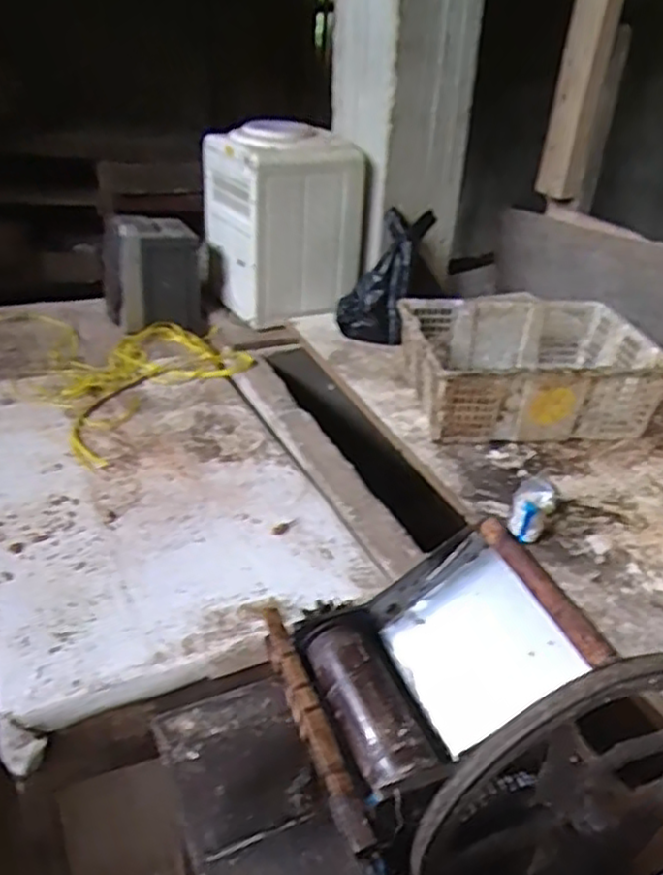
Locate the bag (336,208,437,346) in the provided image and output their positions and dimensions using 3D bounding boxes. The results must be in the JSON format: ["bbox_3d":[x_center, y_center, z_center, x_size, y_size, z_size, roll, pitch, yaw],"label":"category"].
[{"bbox_3d":[0.135,-0.395,1.694,0.154,0.344,0.124,30,10,39],"label":"bag"}]

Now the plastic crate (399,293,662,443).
[{"bbox_3d":[0.394,-0.141,1.448,0.468,0.182,0.342,-3,31,-7],"label":"plastic crate"}]

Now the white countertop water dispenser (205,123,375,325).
[{"bbox_3d":[-0.122,-0.558,1.826,0.344,0.466,0.316,-13,36,-25],"label":"white countertop water dispenser"}]

